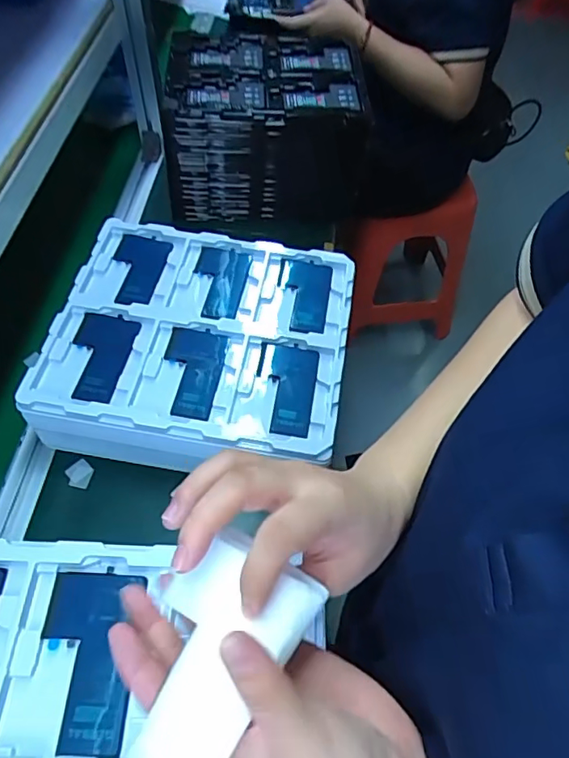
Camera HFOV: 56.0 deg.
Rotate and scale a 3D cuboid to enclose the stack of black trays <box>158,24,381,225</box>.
[{"bbox_3d":[-0.033,-0.387,0.847,0.283,0.186,0.255,-1,56,-4],"label":"stack of black trays"}]

